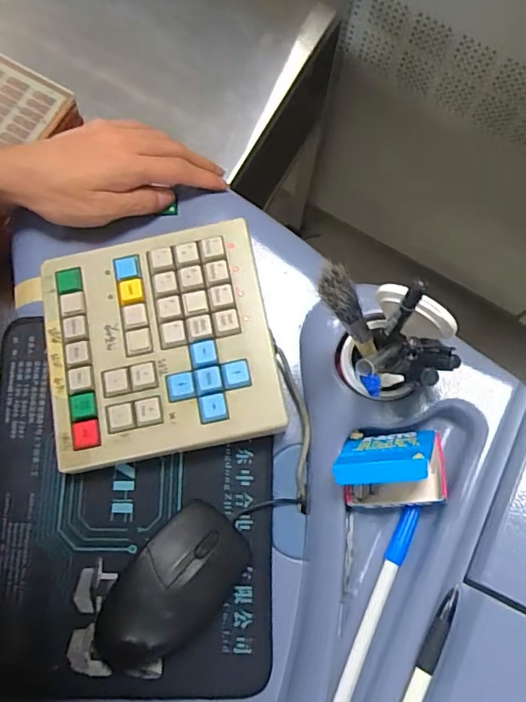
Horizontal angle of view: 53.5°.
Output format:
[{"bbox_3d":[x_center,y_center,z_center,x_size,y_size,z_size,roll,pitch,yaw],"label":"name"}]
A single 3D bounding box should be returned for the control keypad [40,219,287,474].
[{"bbox_3d":[-0.074,-0.006,0.372,0.153,0.035,0.156,-10,77,-4],"label":"control keypad"}]

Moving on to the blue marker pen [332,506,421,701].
[{"bbox_3d":[0.061,0.161,0.304,0.011,0.011,0.146,25,77,4],"label":"blue marker pen"}]

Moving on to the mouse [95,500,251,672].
[{"bbox_3d":[-0.060,0.153,0.334,0.057,0.032,0.111,42,78,8],"label":"mouse"}]

